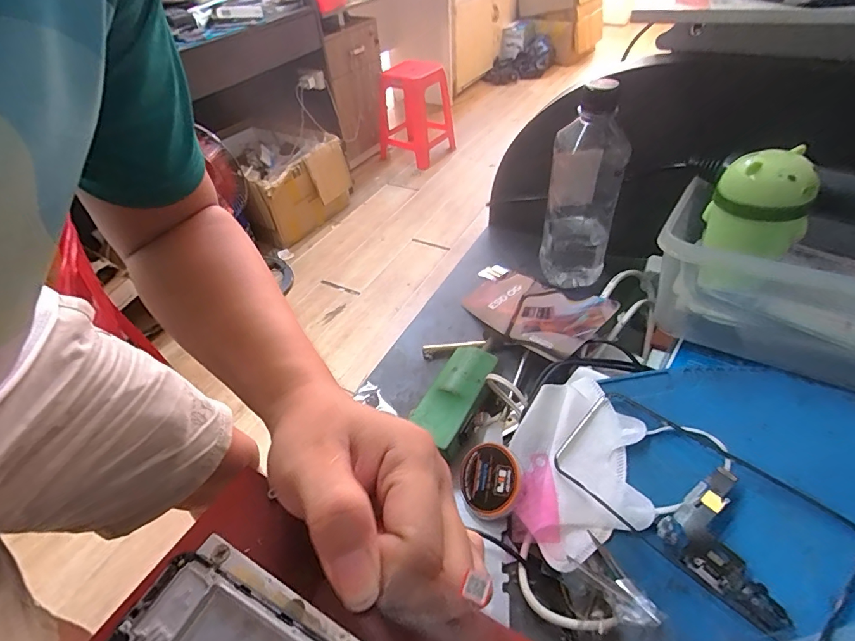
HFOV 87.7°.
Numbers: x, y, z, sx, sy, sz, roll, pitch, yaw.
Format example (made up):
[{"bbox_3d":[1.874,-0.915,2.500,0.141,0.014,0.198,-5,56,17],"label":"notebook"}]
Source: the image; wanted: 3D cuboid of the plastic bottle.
[{"bbox_3d":[0.151,-0.123,0.431,0.067,0.183,0.050,10,46,15],"label":"plastic bottle"}]

